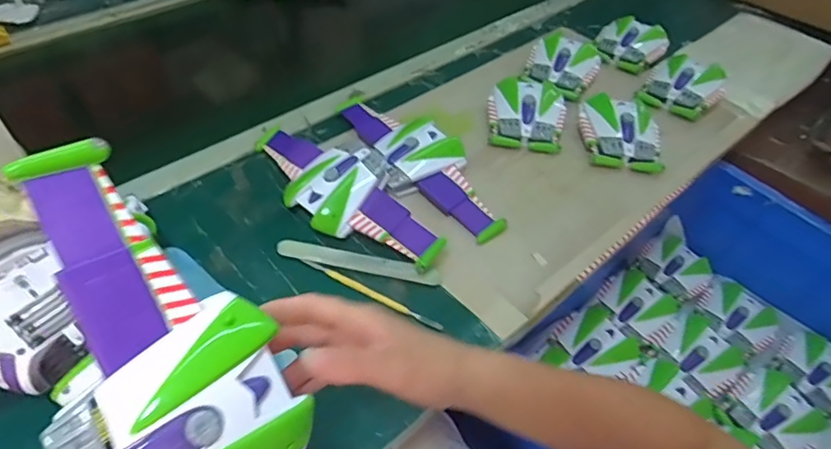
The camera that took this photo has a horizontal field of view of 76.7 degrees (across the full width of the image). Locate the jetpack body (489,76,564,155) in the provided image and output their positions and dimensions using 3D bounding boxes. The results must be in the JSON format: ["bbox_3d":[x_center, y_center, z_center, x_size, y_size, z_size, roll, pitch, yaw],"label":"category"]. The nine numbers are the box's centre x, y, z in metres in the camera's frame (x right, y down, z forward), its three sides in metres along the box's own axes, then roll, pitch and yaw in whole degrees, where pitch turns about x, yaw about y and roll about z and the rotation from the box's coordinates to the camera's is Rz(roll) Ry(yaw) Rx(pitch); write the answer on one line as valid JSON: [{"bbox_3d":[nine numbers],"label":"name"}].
[{"bbox_3d":[0.152,-0.159,0.719,0.100,0.029,0.128,12,48,7],"label":"jetpack body"}]

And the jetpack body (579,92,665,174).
[{"bbox_3d":[0.272,-0.129,0.692,0.103,0.037,0.129,12,48,7],"label":"jetpack body"}]

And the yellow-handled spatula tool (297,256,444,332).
[{"bbox_3d":[-0.048,0.068,0.533,0.164,0.005,0.009,23,50,20],"label":"yellow-handled spatula tool"}]

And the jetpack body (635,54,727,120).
[{"bbox_3d":[0.394,-0.205,0.772,0.103,0.041,0.099,30,53,22],"label":"jetpack body"}]

